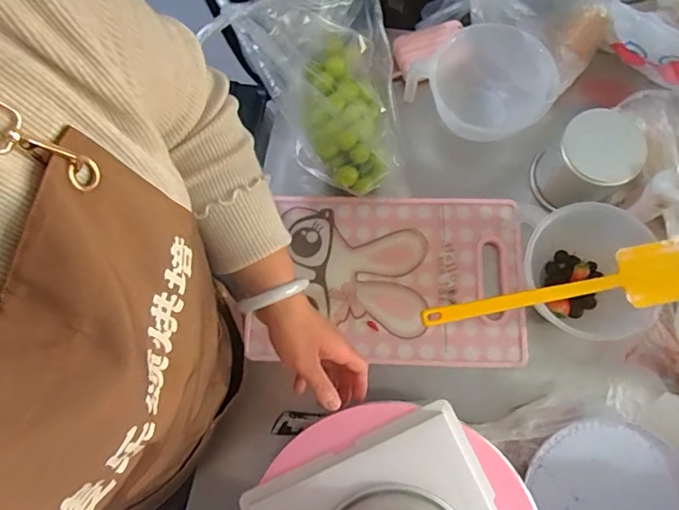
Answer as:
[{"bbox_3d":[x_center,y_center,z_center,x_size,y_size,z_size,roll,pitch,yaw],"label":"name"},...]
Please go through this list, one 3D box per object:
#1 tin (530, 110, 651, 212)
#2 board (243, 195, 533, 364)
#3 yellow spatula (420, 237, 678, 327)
[{"bbox_3d":[0.316,-0.112,0.654,0.122,0.102,0.109,-42,78,-8],"label":"tin"},{"bbox_3d":[0.061,0.030,0.661,0.339,0.017,0.217,1,76,4],"label":"board"},{"bbox_3d":[0.256,0.040,0.560,0.329,0.011,0.067,-12,75,-1],"label":"yellow spatula"}]

